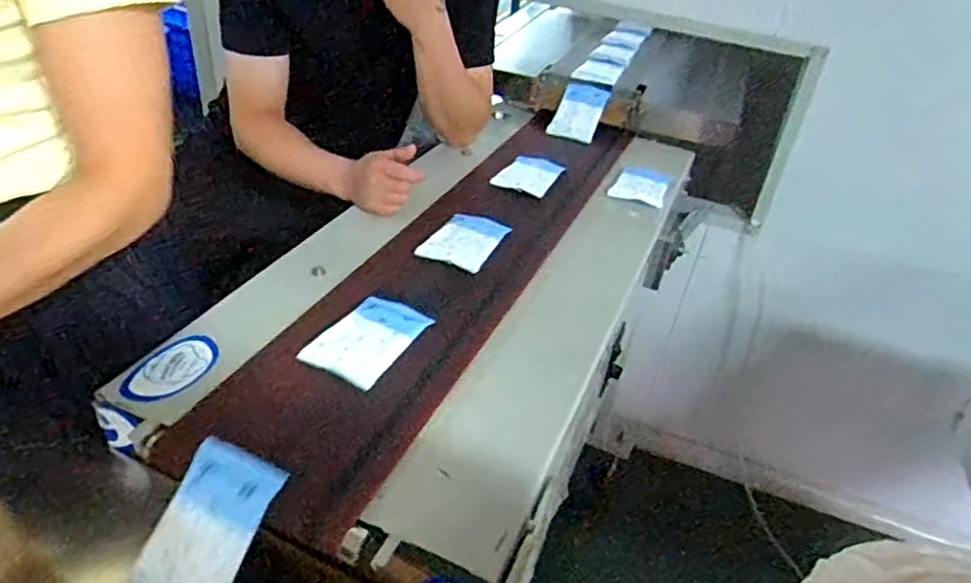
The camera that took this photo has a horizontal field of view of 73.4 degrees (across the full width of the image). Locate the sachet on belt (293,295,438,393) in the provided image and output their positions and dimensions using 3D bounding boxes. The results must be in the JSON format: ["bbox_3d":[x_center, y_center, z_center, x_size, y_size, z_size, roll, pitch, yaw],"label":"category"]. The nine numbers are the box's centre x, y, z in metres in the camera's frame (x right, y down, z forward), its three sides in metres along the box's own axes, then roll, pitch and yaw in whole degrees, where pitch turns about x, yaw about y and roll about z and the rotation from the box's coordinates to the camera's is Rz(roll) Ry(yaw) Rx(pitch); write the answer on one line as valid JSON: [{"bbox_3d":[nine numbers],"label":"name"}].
[{"bbox_3d":[-0.125,0.047,0.706,0.084,0.013,0.130,22,40,19],"label":"sachet on belt"}]

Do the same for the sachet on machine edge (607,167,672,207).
[{"bbox_3d":[0.266,-0.178,1.092,0.089,0.008,0.130,22,41,20],"label":"sachet on machine edge"}]

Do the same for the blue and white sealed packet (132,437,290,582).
[{"bbox_3d":[-0.231,0.197,0.533,0.085,0.012,0.137,21,72,13],"label":"blue and white sealed packet"}]

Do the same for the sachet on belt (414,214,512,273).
[{"bbox_3d":[-0.027,-0.069,0.880,0.091,0.017,0.107,21,40,18],"label":"sachet on belt"}]

